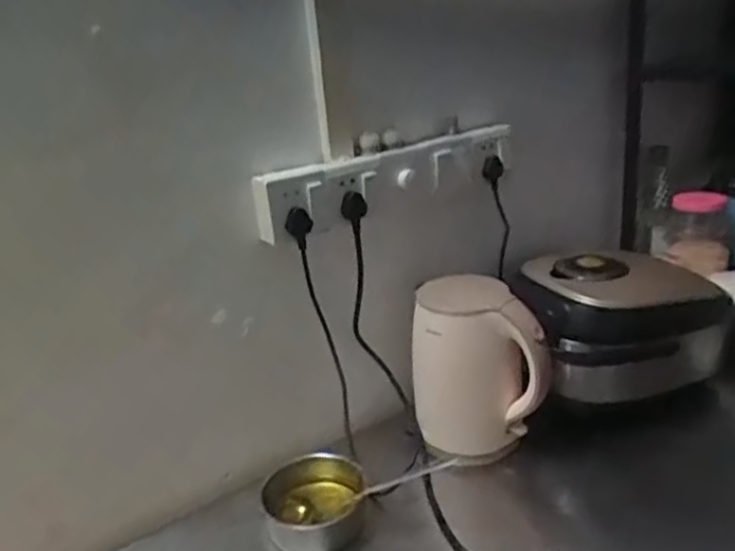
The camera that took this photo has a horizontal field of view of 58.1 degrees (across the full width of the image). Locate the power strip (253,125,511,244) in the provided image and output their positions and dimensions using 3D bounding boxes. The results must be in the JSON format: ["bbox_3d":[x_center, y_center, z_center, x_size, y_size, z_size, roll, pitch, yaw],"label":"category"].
[{"bbox_3d":[0.048,-0.142,0.918,0.404,0.085,0.067,-16,22,-27],"label":"power strip"}]

